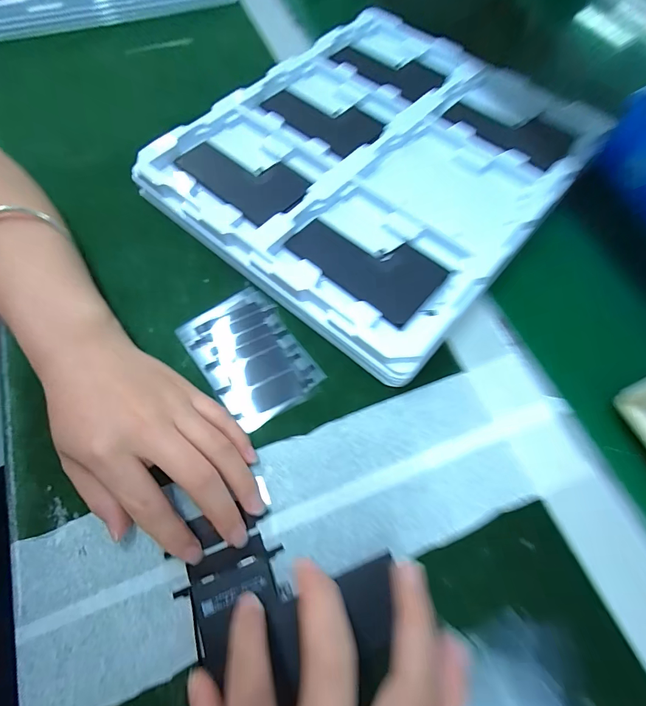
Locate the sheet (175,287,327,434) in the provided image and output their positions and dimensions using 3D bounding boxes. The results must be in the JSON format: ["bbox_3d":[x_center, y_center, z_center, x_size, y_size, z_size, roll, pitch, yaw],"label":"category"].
[{"bbox_3d":[-0.052,0.002,0.261,0.068,0.004,0.095,-33,72,-14],"label":"sheet"}]

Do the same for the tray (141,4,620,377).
[{"bbox_3d":[0.048,-0.177,0.321,0.286,0.027,0.323,39,71,15],"label":"tray"}]

